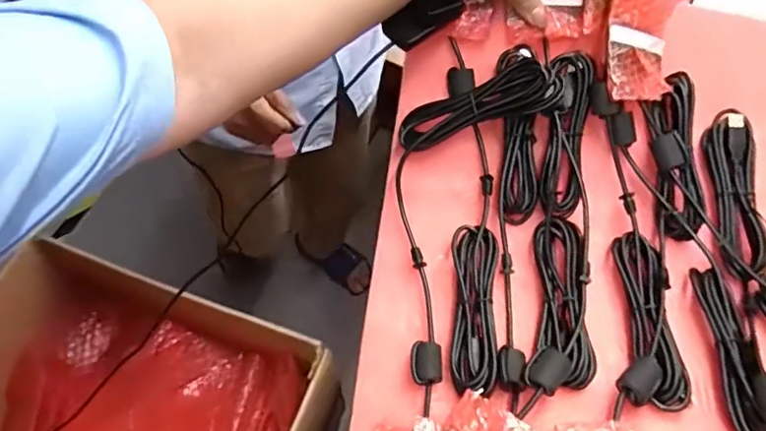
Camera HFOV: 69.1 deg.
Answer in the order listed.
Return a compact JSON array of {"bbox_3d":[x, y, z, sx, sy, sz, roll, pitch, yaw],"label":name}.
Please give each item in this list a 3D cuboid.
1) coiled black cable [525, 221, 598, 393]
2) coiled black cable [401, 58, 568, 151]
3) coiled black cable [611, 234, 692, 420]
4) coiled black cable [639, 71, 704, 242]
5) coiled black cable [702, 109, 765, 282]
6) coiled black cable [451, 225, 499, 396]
[{"bbox_3d":[0.149,0.069,0.456,0.049,0.033,0.159,11,63,6],"label":"coiled black cable"},{"bbox_3d":[0.081,-0.093,0.484,0.143,0.028,0.036,-17,57,20],"label":"coiled black cable"},{"bbox_3d":[0.217,0.085,0.446,0.055,0.038,0.158,14,63,7],"label":"coiled black cable"},{"bbox_3d":[0.260,-0.054,0.493,0.045,0.026,0.147,-1,83,3],"label":"coiled black cable"},{"bbox_3d":[0.311,-0.020,0.491,0.038,0.019,0.151,2,73,5],"label":"coiled black cable"},{"bbox_3d":[0.077,0.078,0.468,0.037,0.027,0.139,5,62,3],"label":"coiled black cable"}]

